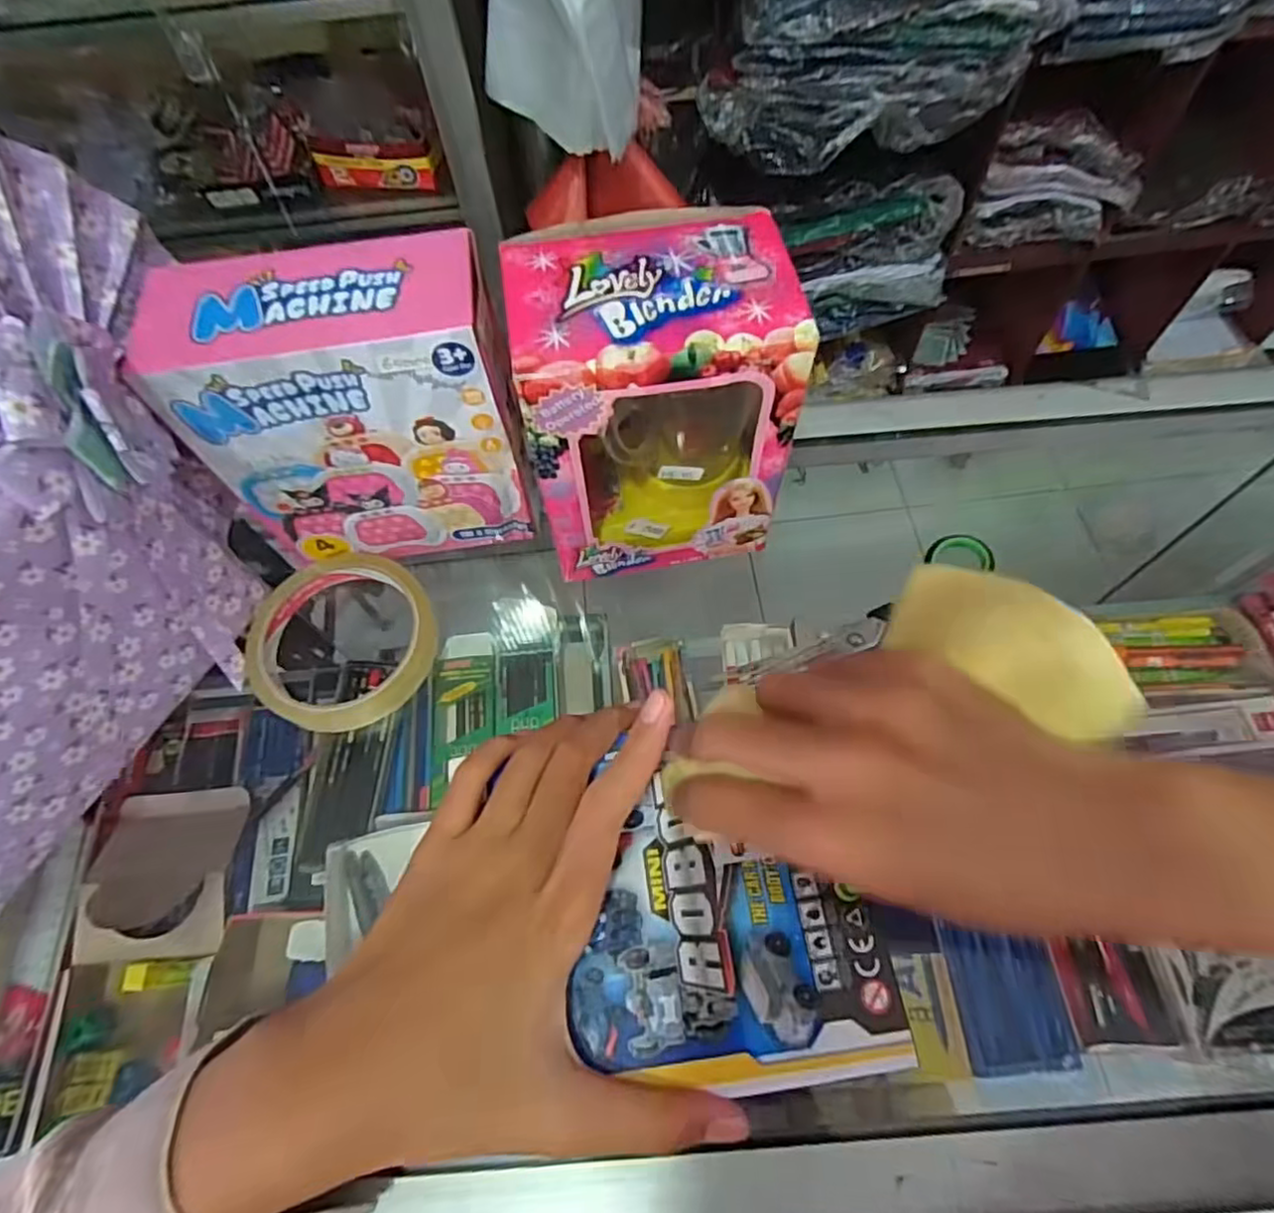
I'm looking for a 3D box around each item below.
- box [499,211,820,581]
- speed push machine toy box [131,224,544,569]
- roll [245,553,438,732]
[{"bbox_3d":[0.008,-0.089,0.304,0.106,0.132,0.086,-8,64,-1],"label":"box"},{"bbox_3d":[-0.120,-0.087,0.310,0.132,0.130,0.060,-9,64,-2],"label":"speed push machine toy box"},{"bbox_3d":[-0.149,0.015,0.336,0.093,0.013,0.088,-1,64,2],"label":"roll"}]

